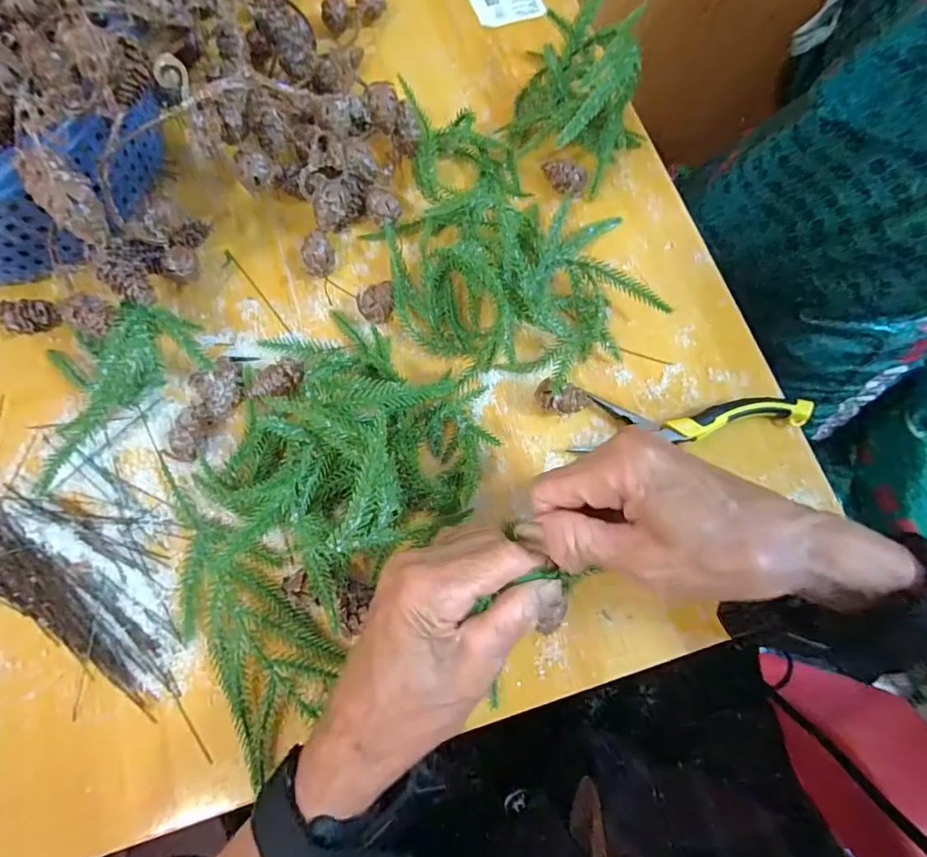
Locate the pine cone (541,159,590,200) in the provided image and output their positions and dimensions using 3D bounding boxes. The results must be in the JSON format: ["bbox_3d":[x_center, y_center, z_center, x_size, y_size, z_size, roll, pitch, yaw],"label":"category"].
[{"bbox_3d":[0.073,-0.184,0.375,0.034,0.021,0.018,28,76,8],"label":"pine cone"}]

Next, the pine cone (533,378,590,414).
[{"bbox_3d":[0.062,-0.017,0.325,0.034,0.024,0.017,13,74,4],"label":"pine cone"}]

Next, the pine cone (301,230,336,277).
[{"bbox_3d":[-0.101,-0.121,0.357,0.022,0.021,0.033,-22,75,-6],"label":"pine cone"}]

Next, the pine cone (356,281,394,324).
[{"bbox_3d":[-0.058,-0.082,0.344,0.024,0.020,0.023,-10,74,-3],"label":"pine cone"}]

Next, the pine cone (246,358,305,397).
[{"bbox_3d":[-0.118,-0.029,0.324,0.037,0.020,0.021,-14,74,-4],"label":"pine cone"}]

